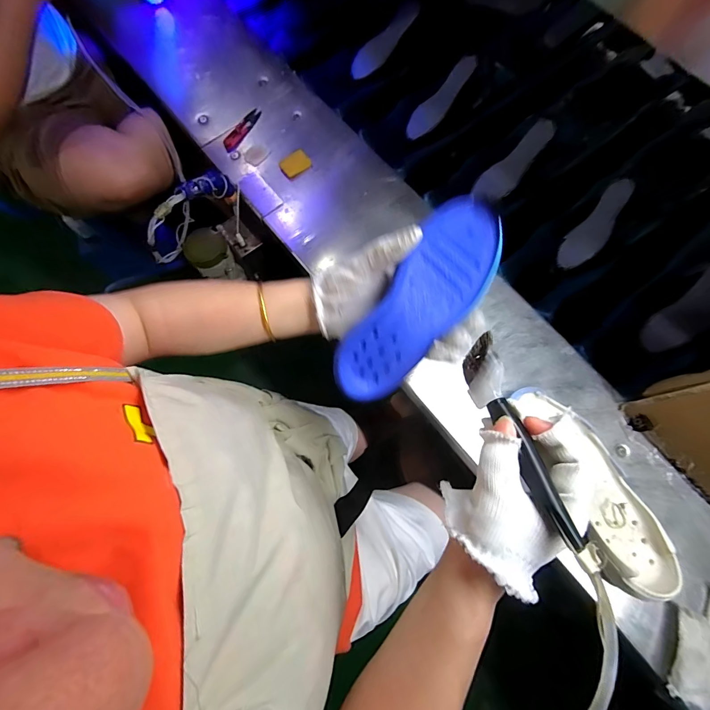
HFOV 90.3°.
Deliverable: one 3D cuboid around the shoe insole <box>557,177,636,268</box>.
[{"bbox_3d":[0.426,-0.229,0.620,0.170,0.012,0.057,-54,53,9],"label":"shoe insole"}]

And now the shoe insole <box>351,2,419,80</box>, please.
[{"bbox_3d":[0.063,-0.650,0.733,0.178,0.014,0.053,-43,78,9],"label":"shoe insole"}]

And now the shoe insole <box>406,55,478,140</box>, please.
[{"bbox_3d":[0.168,-0.502,0.690,0.052,0.011,0.178,44,100,11],"label":"shoe insole"}]

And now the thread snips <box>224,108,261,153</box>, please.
[{"bbox_3d":[-0.210,-0.420,0.654,0.030,0.009,0.107,24,74,6],"label":"thread snips"}]

